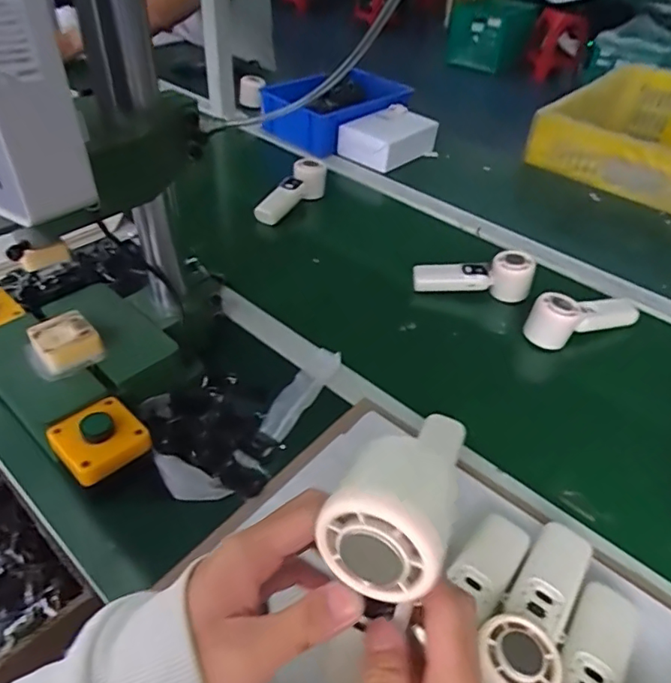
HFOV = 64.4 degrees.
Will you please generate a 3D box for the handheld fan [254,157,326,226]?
[{"bbox_3d":[-0.077,-0.261,0.931,0.049,0.053,0.161,33,67,29],"label":"handheld fan"}]

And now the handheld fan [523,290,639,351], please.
[{"bbox_3d":[0.333,-0.040,0.704,0.174,0.053,0.050,-14,45,-18],"label":"handheld fan"}]

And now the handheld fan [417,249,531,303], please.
[{"bbox_3d":[0.195,-0.095,0.760,0.162,0.056,0.048,4,42,1],"label":"handheld fan"}]

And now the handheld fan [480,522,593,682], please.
[{"bbox_3d":[0.155,0.211,0.415,0.050,0.047,0.170,28,35,24],"label":"handheld fan"}]

